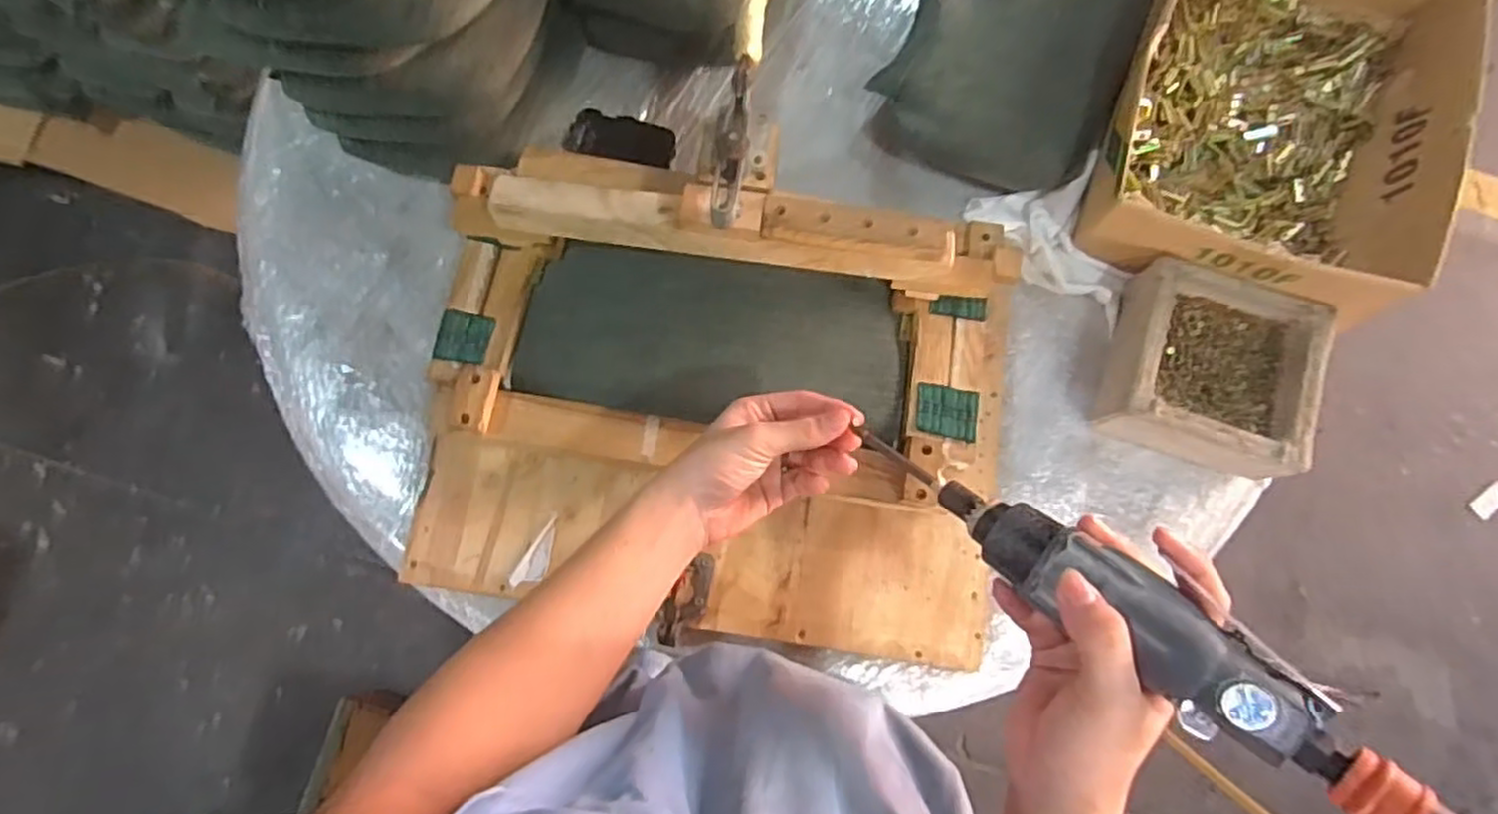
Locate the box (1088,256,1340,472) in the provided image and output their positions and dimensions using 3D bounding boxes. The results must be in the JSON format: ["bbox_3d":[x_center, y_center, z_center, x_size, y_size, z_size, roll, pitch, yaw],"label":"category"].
[{"bbox_3d":[0.444,-0.036,0.704,0.173,0.067,0.169,16,78,3],"label":"box"}]

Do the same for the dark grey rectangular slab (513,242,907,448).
[{"bbox_3d":[-0.029,-0.063,0.672,0.350,0.033,0.146,8,78,1],"label":"dark grey rectangular slab"}]

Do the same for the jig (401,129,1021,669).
[{"bbox_3d":[-0.025,-0.015,0.658,0.525,0.129,0.422,7,80,0],"label":"jig"}]

